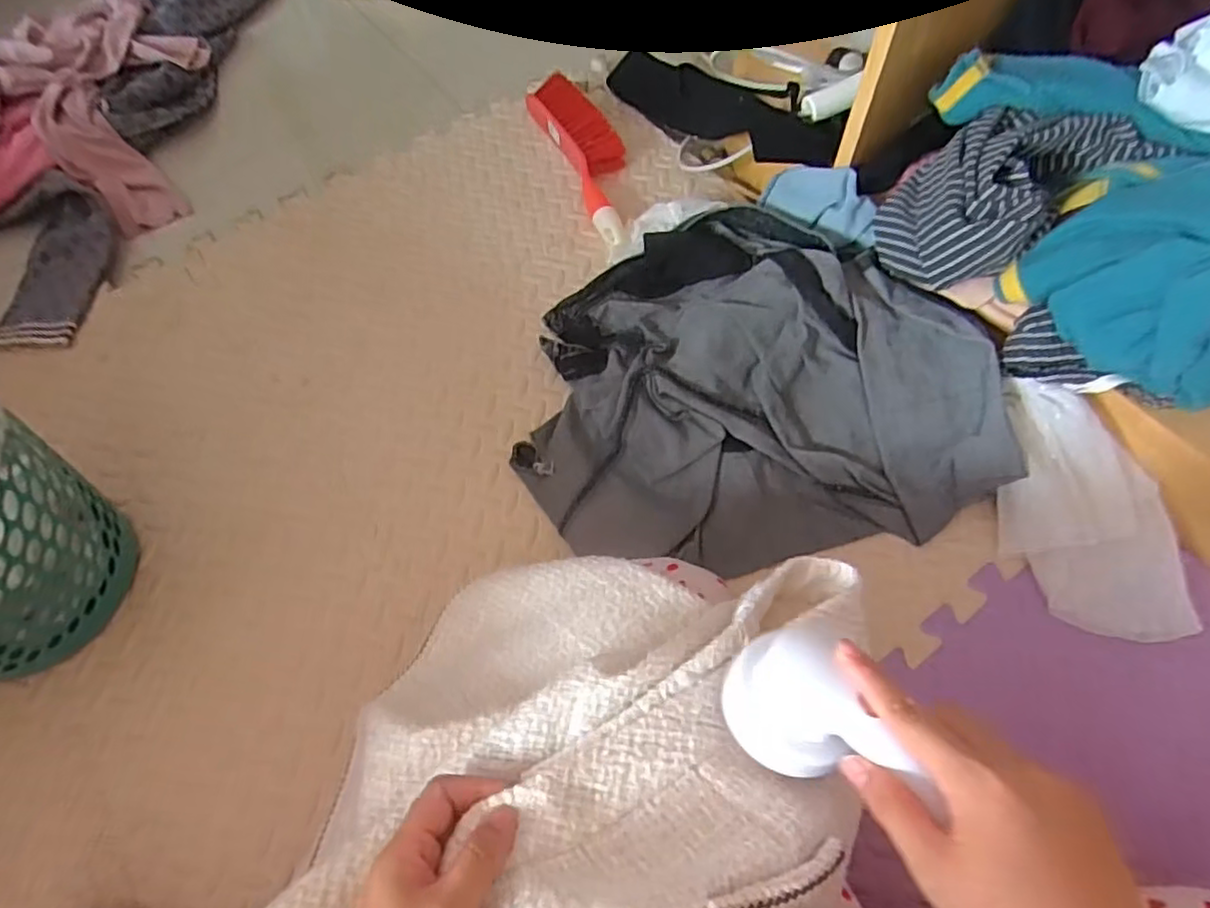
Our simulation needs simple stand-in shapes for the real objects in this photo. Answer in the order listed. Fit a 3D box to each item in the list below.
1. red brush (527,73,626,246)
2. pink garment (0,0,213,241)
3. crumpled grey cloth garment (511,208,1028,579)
[{"bbox_3d":[-0.015,-0.389,0.884,0.086,0.047,0.307,-20,63,-8],"label":"red brush"},{"bbox_3d":[-0.789,-0.525,0.957,0.408,0.088,0.493,-4,62,0],"label":"pink garment"},{"bbox_3d":[0.126,-0.099,0.693,0.438,0.098,0.411,-10,62,-3],"label":"crumpled grey cloth garment"}]

